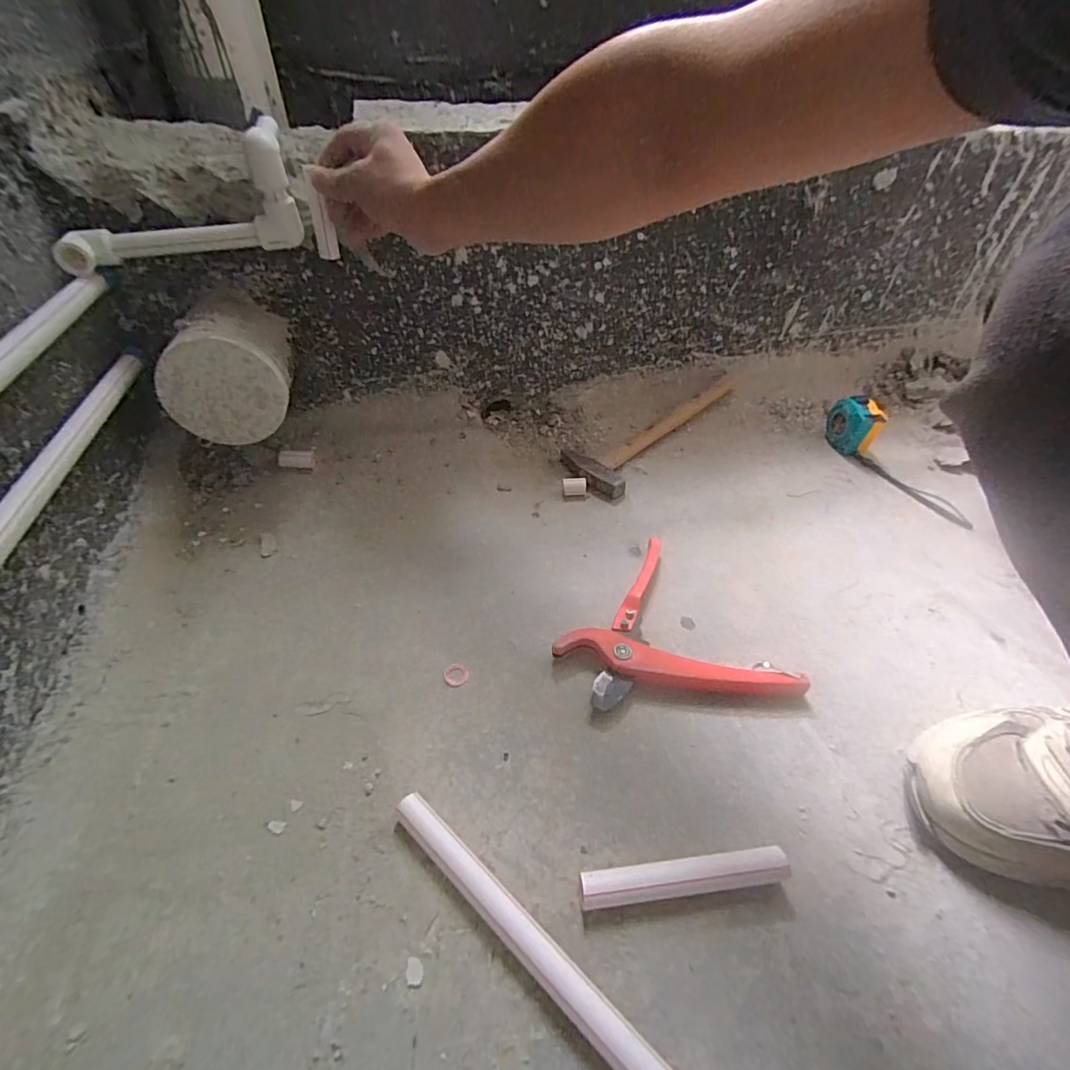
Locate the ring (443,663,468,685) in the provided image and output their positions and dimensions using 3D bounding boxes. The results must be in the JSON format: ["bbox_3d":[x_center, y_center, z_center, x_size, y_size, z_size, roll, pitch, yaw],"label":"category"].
[{"bbox_3d":[-0.070,0.122,0.456,0.021,0.004,0.021,1,46,-1],"label":"ring"}]

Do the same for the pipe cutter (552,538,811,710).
[{"bbox_3d":[0.111,0.101,0.463,0.162,0.023,0.188,-25,51,-24],"label":"pipe cutter"}]

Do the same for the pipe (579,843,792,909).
[{"bbox_3d":[0.099,0.228,0.344,0.138,0.019,0.020,-4,46,-6],"label":"pipe"}]

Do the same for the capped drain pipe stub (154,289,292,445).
[{"bbox_3d":[-0.319,-0.177,0.543,0.112,0.102,0.137,-9,46,-10],"label":"capped drain pipe stub"}]

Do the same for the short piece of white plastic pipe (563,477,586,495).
[{"bbox_3d":[0.049,-0.060,0.636,0.028,0.018,0.015,1,46,-1],"label":"short piece of white plastic pipe"}]

